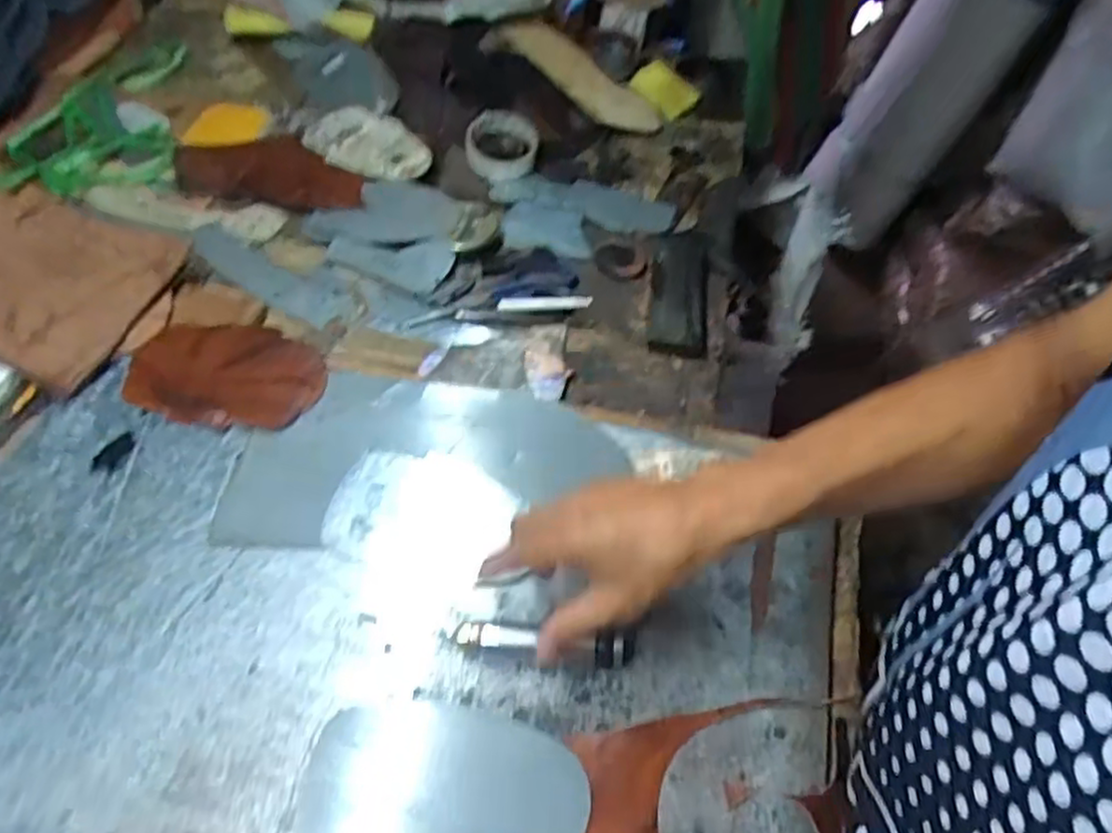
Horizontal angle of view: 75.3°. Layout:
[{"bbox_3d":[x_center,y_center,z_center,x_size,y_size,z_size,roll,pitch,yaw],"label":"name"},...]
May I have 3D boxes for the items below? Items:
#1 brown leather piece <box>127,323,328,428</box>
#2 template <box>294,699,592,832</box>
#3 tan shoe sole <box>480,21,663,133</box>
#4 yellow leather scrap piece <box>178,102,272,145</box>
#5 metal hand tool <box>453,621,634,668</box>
[{"bbox_3d":[-0.277,-0.036,0.601,0.159,0.024,0.089,8,52,5],"label":"brown leather piece"},{"bbox_3d":[-0.066,0.222,0.427,0.163,0.004,0.101,-2,52,-4],"label":"template"},{"bbox_3d":[0.032,-0.455,0.956,0.243,0.023,0.104,36,58,0],"label":"tan shoe sole"},{"bbox_3d":[-0.405,-0.361,0.888,0.138,0.045,0.017,3,27,22],"label":"yellow leather scrap piece"},{"bbox_3d":[-0.007,0.143,0.466,0.117,0.021,0.021,7,52,-2],"label":"metal hand tool"}]

